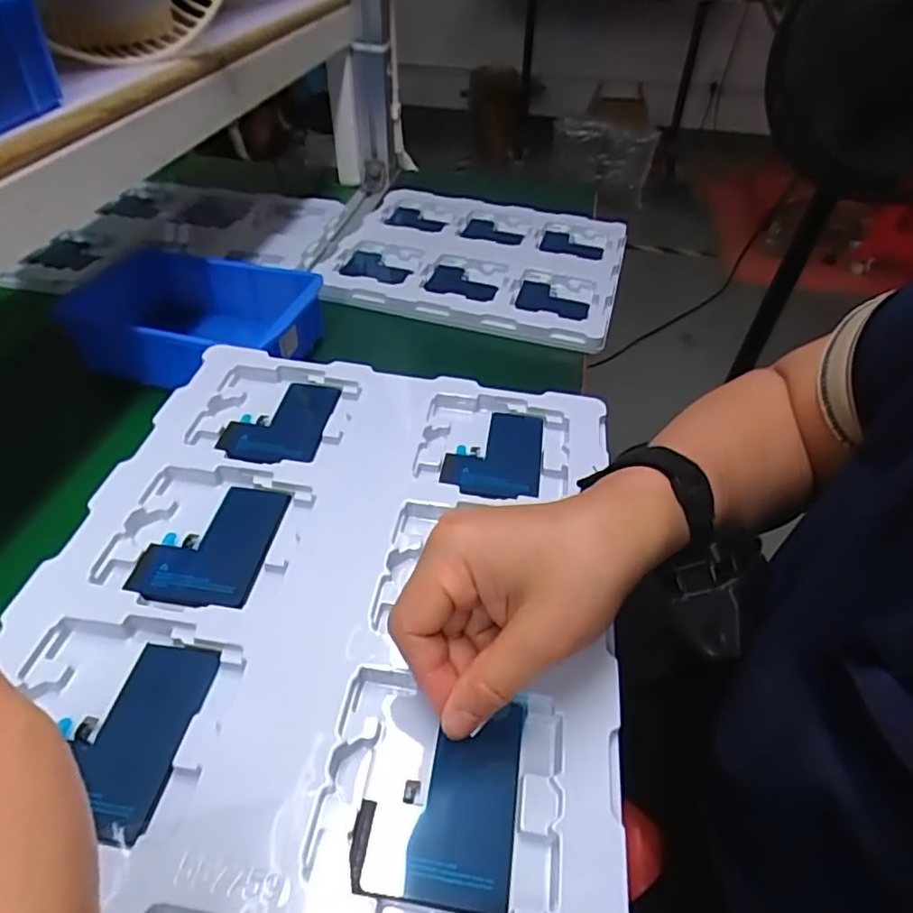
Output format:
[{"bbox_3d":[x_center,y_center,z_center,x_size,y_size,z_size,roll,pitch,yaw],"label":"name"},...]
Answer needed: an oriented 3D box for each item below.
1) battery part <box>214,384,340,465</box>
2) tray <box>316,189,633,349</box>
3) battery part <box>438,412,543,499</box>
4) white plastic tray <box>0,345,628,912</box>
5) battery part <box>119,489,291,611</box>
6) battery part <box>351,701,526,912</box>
[{"bbox_3d":[-0.115,-0.022,0.399,0.062,0.008,0.079,5,43,0],"label":"battery part"},{"bbox_3d":[0.021,-0.233,0.724,0.331,0.031,0.276,10,44,5],"label":"tray"},{"bbox_3d":[0.024,-0.003,0.388,0.058,0.007,0.079,9,44,4],"label":"battery part"},{"bbox_3d":[-0.058,0.058,0.316,0.269,0.015,0.316,8,44,3],"label":"white plastic tray"},{"bbox_3d":[-0.130,0.045,0.328,0.059,0.005,0.077,7,44,3],"label":"battery part"},{"bbox_3d":[-0.006,0.133,0.242,0.058,0.011,0.069,8,44,3],"label":"battery part"}]

